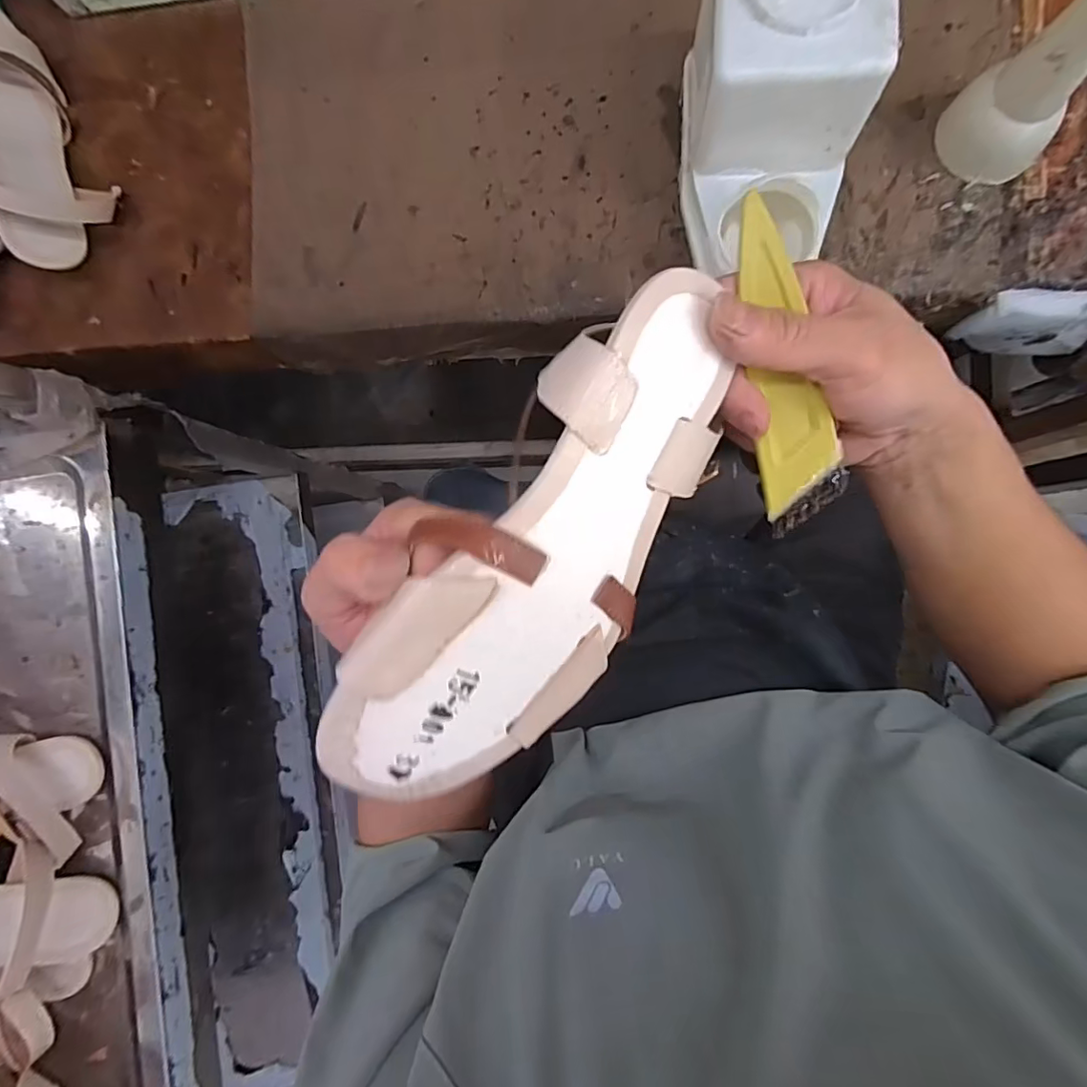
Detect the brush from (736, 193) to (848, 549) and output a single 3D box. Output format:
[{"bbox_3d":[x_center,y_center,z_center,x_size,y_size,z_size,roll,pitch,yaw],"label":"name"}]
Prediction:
[{"bbox_3d":[0.103,-0.071,0.233,0.032,0.005,0.133,-12,104,7],"label":"brush"}]

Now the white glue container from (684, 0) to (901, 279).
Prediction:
[{"bbox_3d":[0.148,-0.288,0.364,0.110,0.116,0.160,0,89,7],"label":"white glue container"}]

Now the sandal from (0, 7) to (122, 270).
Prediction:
[{"bbox_3d":[-0.431,-0.337,0.450,0.082,0.069,0.217,-28,86,6],"label":"sandal"}]

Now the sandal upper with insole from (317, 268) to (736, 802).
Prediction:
[{"bbox_3d":[0.001,0.001,0.220,0.080,0.050,0.218,36,84,-22],"label":"sandal upper with insole"}]

